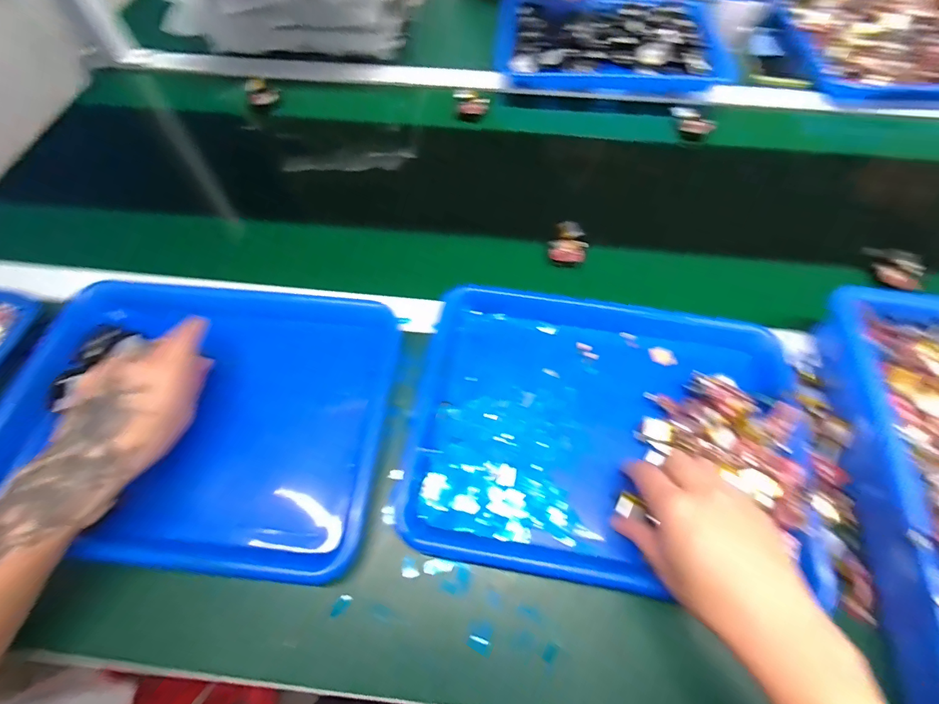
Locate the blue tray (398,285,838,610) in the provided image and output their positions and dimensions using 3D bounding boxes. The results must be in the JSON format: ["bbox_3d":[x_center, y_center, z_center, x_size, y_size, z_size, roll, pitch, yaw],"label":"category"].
[{"bbox_3d":[0.117,0.066,0.380,0.320,0.039,0.250,9,63,4],"label":"blue tray"}]

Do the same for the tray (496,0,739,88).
[{"bbox_3d":[0.213,-0.485,0.646,0.331,0.037,0.215,1,63,0],"label":"tray"}]

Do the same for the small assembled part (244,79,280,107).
[{"bbox_3d":[-0.304,-0.380,0.623,0.045,0.036,0.014,0,63,0],"label":"small assembled part"}]

